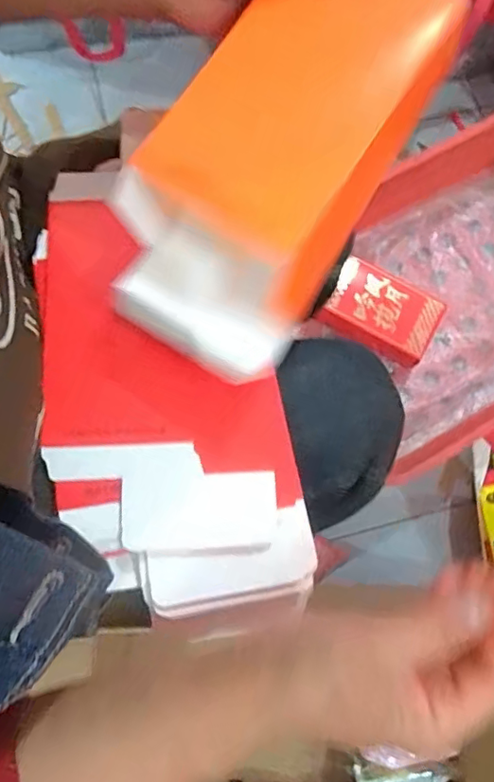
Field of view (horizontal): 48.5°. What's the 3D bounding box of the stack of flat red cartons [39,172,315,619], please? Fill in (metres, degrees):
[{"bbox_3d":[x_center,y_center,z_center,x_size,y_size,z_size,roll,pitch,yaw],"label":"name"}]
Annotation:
[{"bbox_3d":[-0.055,-0.007,0.341,0.138,0.017,0.274,-11,79,-3],"label":"stack of flat red cartons"}]

